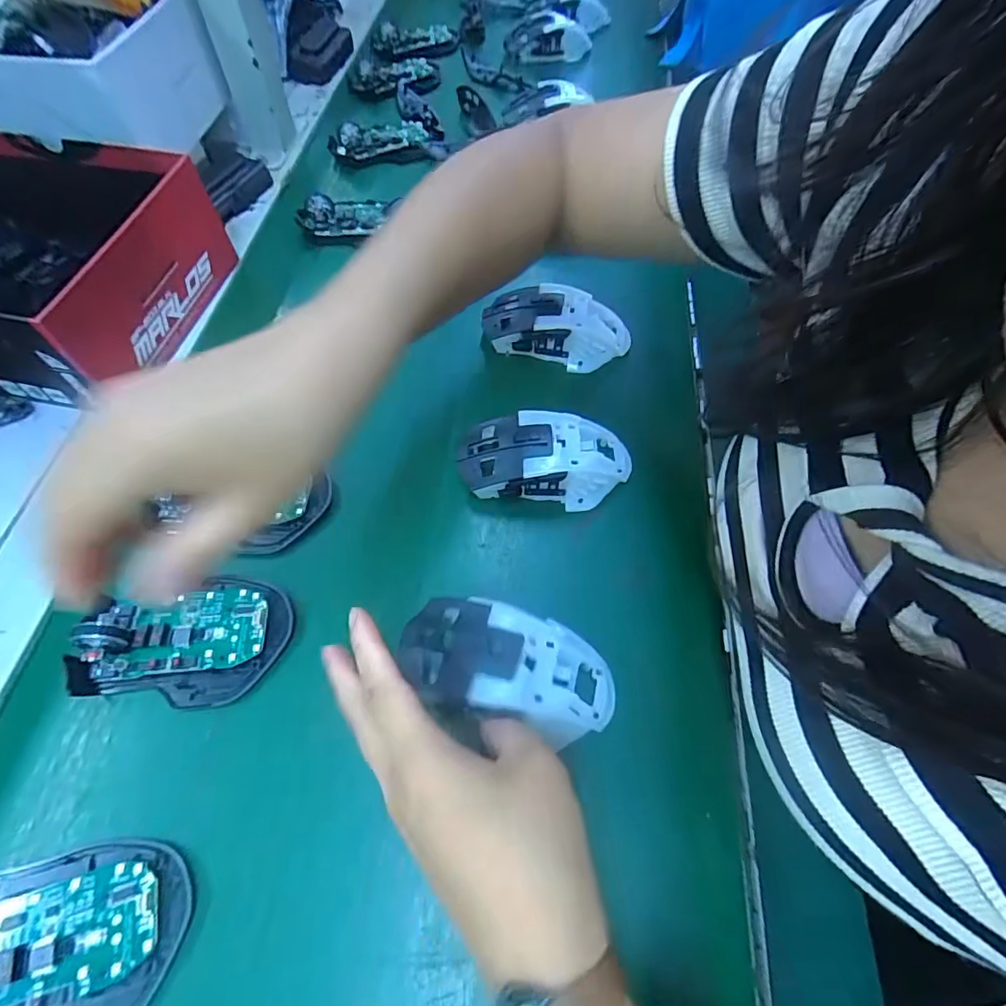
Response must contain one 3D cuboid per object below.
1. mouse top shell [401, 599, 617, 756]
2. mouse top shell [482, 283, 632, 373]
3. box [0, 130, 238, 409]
[{"bbox_3d":[0.003,0.088,0.272,0.115,0.030,0.067,17,61,5],"label":"mouse top shell"},{"bbox_3d":[0.043,-0.137,0.416,0.112,0.049,0.053,14,61,4],"label":"mouse top shell"},{"bbox_3d":[-0.375,-0.192,0.396,0.250,0.083,0.204,9,60,1],"label":"box"}]

